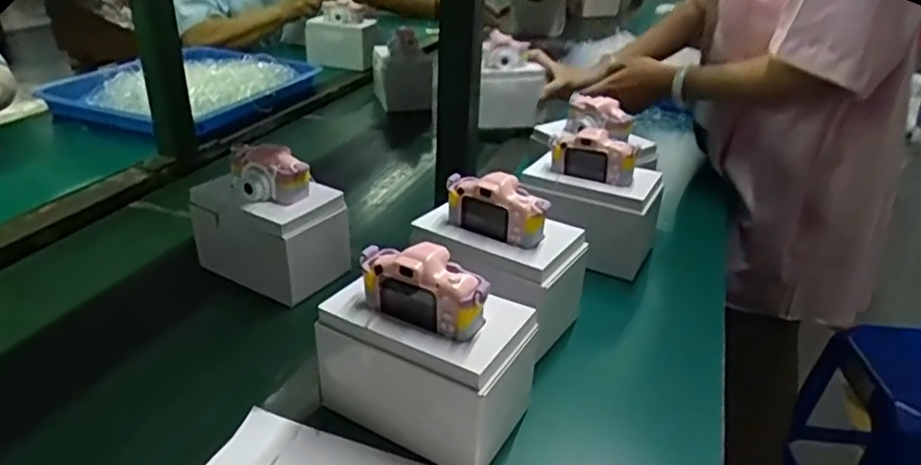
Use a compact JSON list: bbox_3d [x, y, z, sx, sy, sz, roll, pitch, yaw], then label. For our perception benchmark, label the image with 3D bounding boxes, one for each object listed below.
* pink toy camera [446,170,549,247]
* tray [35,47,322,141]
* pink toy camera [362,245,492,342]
[{"bbox_3d":[0.029,-0.024,0.569,0.092,0.053,0.037,23,33,31],"label":"pink toy camera"},{"bbox_3d":[-0.480,-0.275,1.167,0.341,0.059,0.422,16,30,21],"label":"tray"},{"bbox_3d":[-0.026,0.039,0.457,0.097,0.052,0.037,19,31,26],"label":"pink toy camera"}]

